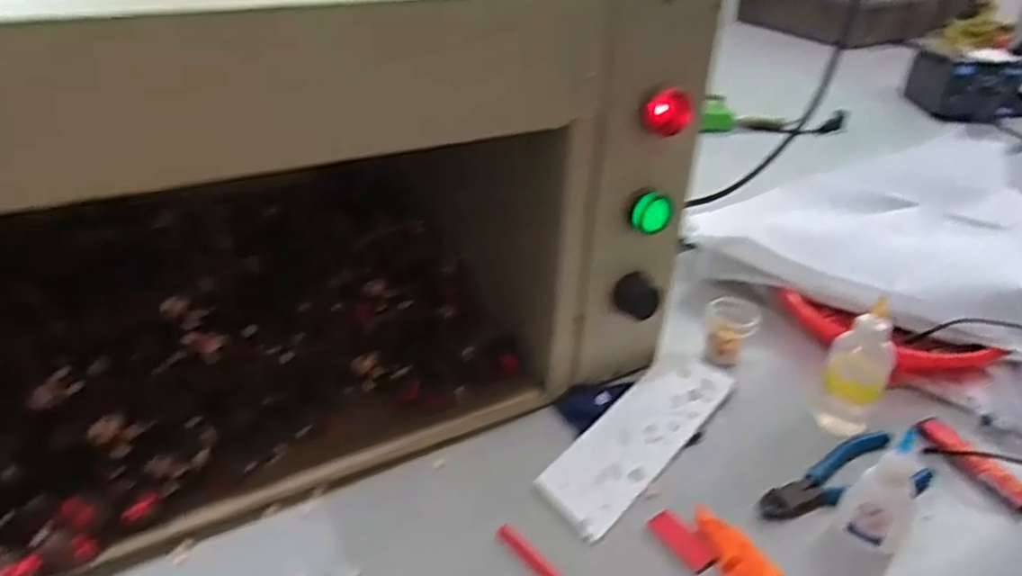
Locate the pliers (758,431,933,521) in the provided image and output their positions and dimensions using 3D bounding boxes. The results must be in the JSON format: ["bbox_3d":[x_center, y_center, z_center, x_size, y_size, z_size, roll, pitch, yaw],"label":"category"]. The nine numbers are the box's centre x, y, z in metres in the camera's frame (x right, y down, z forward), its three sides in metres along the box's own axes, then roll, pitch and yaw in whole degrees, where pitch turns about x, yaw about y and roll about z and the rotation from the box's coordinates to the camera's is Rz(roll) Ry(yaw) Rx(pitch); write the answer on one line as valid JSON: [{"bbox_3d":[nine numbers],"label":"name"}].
[{"bbox_3d":[0.210,0.117,0.457,0.125,0.012,0.042,-7,36,-18],"label":"pliers"}]

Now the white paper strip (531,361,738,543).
[{"bbox_3d":[0.088,0.096,0.487,0.058,0.004,0.184,27,39,29],"label":"white paper strip"}]

